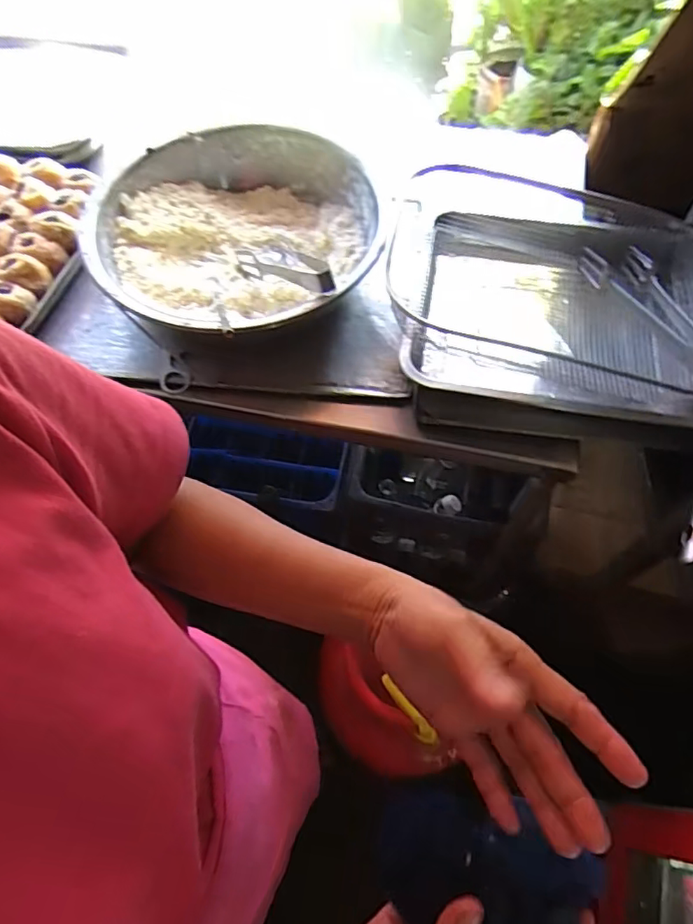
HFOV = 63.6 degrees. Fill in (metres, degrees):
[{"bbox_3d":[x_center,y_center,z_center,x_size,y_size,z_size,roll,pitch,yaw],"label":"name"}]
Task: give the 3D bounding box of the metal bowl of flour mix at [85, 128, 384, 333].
[{"bbox_3d":[-0.115,-0.246,0.620,0.293,0.104,0.260,29,66,15],"label":"metal bowl of flour mix"}]

